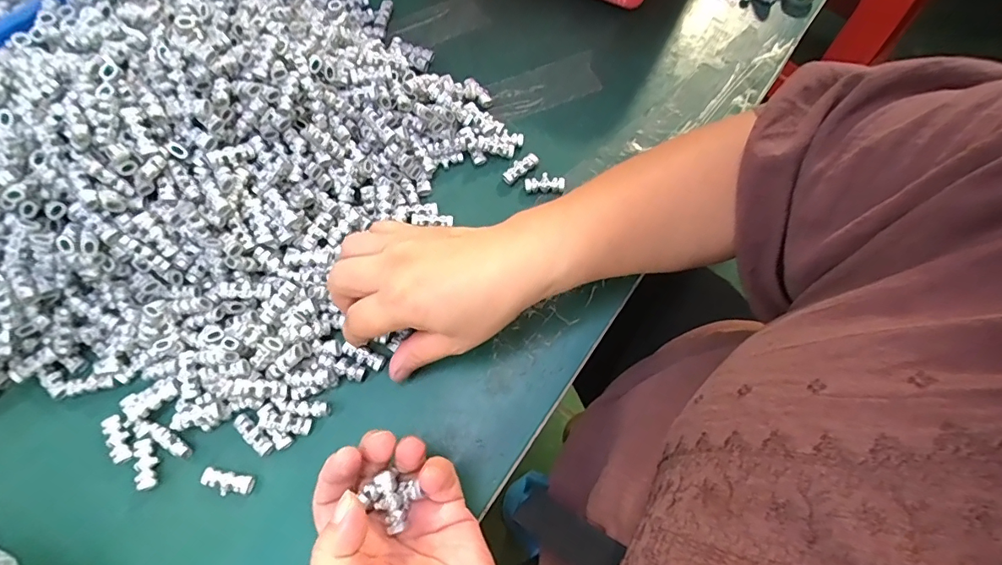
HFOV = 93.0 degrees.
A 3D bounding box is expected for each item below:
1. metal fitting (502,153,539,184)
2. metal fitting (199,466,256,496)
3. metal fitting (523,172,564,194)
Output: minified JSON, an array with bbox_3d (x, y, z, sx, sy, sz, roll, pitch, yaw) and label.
[{"bbox_3d":[0.015,-0.088,0.366,0.029,0.008,0.011,-35,72,-14],"label":"metal fitting"},{"bbox_3d":[-0.167,0.122,0.290,0.030,0.009,0.013,11,68,5],"label":"metal fitting"},{"bbox_3d":[0.033,-0.076,0.362,0.029,0.009,0.014,1,67,0],"label":"metal fitting"}]

